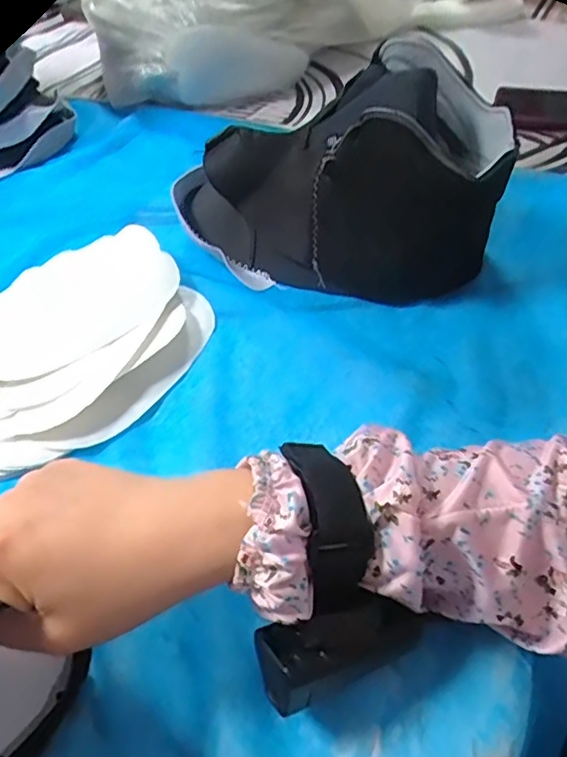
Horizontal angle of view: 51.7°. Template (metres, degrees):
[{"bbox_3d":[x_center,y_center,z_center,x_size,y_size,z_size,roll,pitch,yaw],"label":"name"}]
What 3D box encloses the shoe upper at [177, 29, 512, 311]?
[{"bbox_3d":[0.033,-0.154,0.452,0.256,0.137,0.100,8,50,11],"label":"shoe upper"}]

